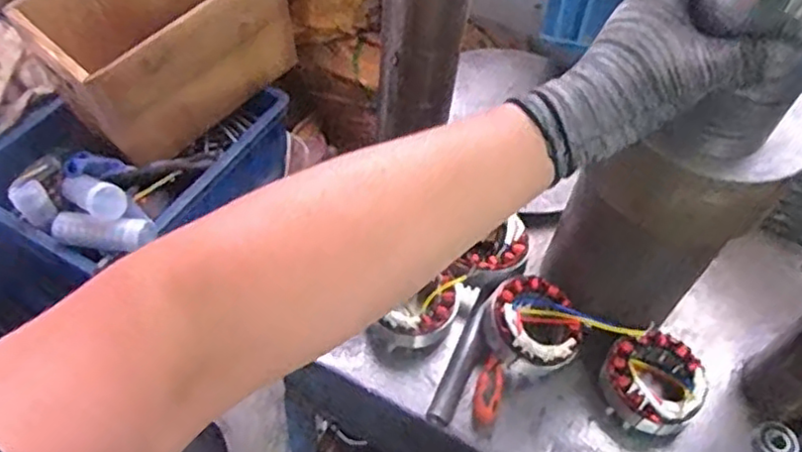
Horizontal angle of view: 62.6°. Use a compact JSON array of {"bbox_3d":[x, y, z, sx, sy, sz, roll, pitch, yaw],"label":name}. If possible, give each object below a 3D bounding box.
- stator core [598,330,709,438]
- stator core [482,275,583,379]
[{"bbox_3d":[0.224,0.138,0.583,0.076,0.048,0.081,3,52,-3],"label":"stator core"},{"bbox_3d":[0.120,0.086,0.594,0.084,0.050,0.078,3,52,-3],"label":"stator core"}]

